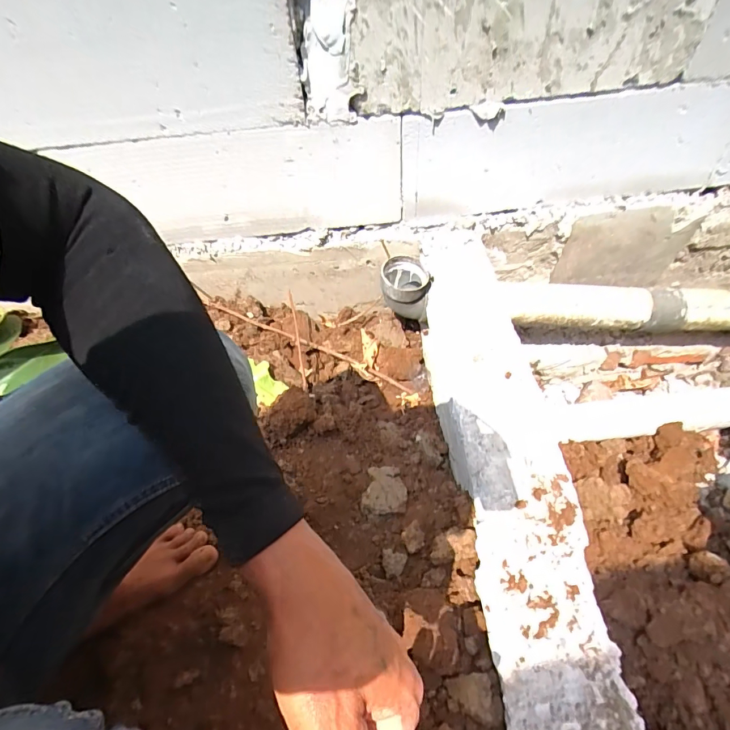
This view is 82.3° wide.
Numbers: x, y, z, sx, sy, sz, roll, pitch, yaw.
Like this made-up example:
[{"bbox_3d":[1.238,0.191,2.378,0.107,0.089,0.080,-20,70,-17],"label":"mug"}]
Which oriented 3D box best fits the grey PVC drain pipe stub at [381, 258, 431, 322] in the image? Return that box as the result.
[{"bbox_3d":[0.084,-0.151,0.845,0.093,0.099,0.088,2,54,6],"label":"grey PVC drain pipe stub"}]

